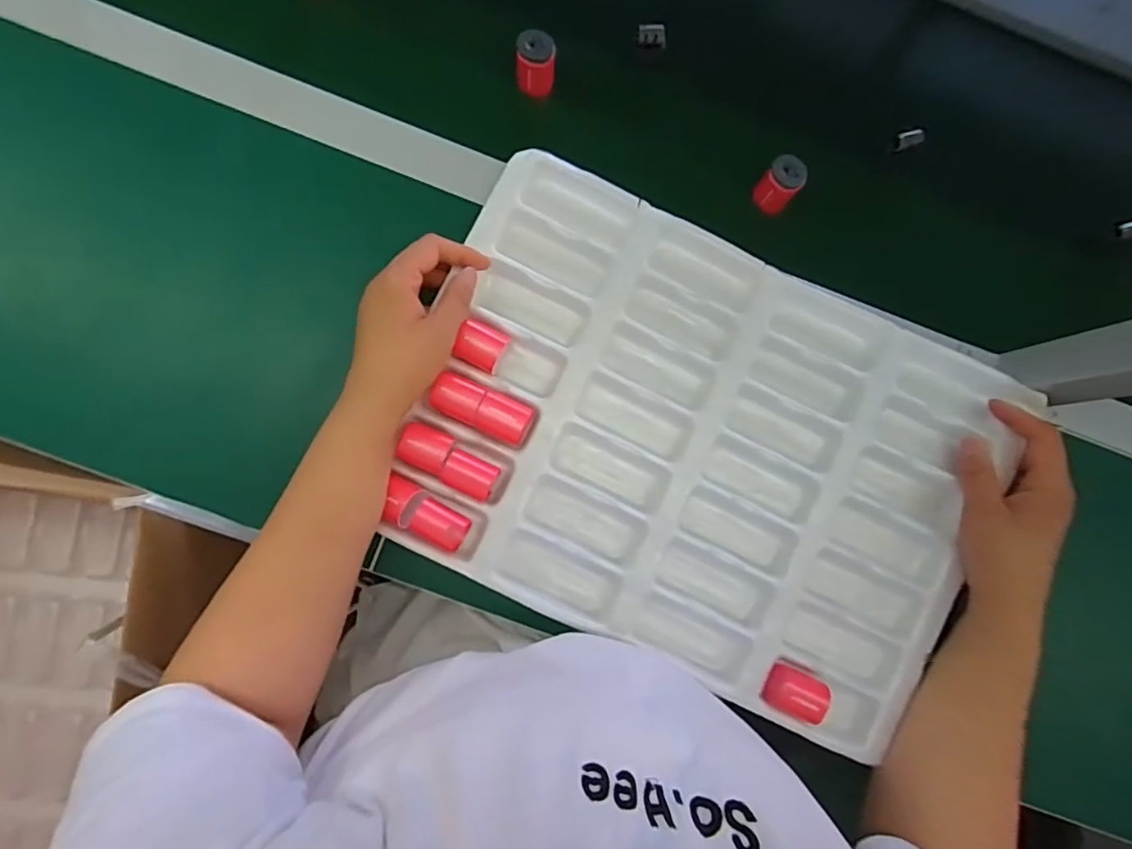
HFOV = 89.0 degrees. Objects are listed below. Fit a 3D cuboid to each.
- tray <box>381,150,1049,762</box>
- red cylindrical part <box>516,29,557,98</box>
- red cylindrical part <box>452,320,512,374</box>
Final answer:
[{"bbox_3d":[0.100,0.016,0.444,0.426,0.028,0.311,25,82,-3],"label":"tray"},{"bbox_3d":[-0.024,-0.293,0.468,0.031,0.036,0.036,-5,86,-6],"label":"red cylindrical part"},{"bbox_3d":[-0.064,-0.057,0.438,0.032,0.034,0.032,27,83,-3],"label":"red cylindrical part"}]

